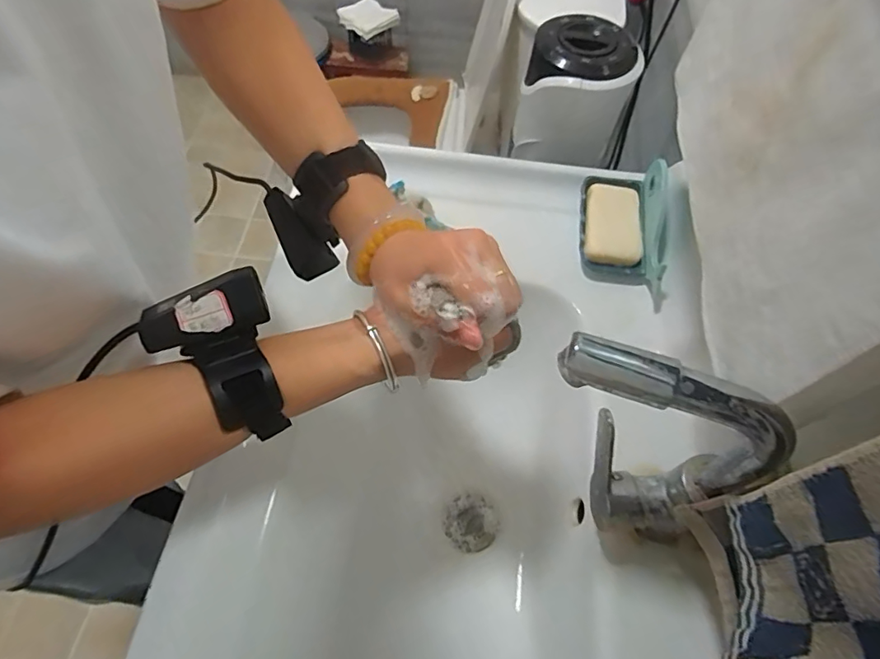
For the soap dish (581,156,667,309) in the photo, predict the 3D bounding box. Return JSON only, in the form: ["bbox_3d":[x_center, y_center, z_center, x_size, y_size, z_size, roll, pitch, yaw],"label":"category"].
[{"bbox_3d":[0.205,-0.111,0.576,0.095,0.060,0.163,6,73,8],"label":"soap dish"}]

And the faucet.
[{"bbox_3d":[0.126,0.075,0.338,0.132,0.176,0.055,25,62,12],"label":"faucet"}]

